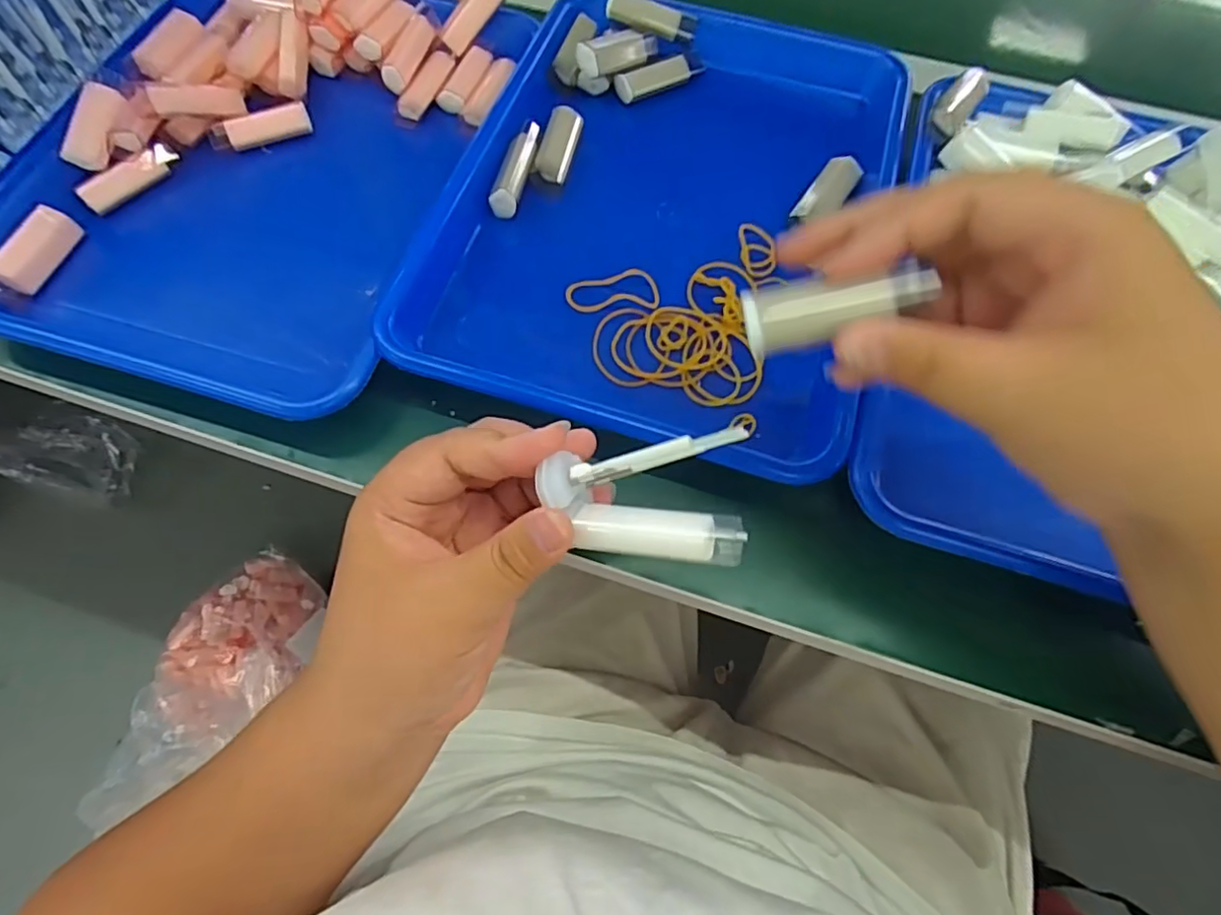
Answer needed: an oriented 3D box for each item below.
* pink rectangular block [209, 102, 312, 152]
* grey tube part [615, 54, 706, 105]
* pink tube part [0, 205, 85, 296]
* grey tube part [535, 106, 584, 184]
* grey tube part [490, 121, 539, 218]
[{"bbox_3d":[-0.223,-0.210,0.394,0.061,0.015,0.016,-22,68,-11],"label":"pink rectangular block"},{"bbox_3d":[0.035,-0.257,0.417,0.063,0.020,0.016,-25,69,-12],"label":"grey tube part"},{"bbox_3d":[-0.327,-0.118,0.351,0.016,0.020,0.053,14,66,5],"label":"pink tube part"},{"bbox_3d":[-0.032,-0.199,0.391,0.017,0.014,0.055,13,66,4],"label":"grey tube part"},{"bbox_3d":[-0.058,-0.174,0.375,0.015,0.015,0.063,12,66,4],"label":"grey tube part"}]

